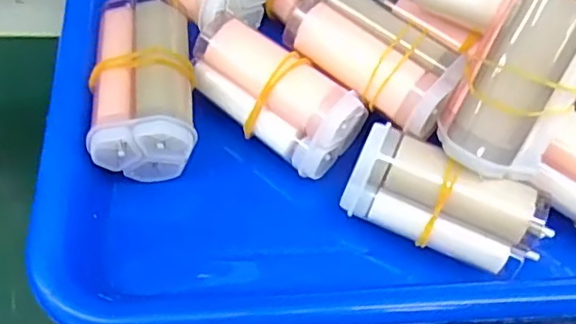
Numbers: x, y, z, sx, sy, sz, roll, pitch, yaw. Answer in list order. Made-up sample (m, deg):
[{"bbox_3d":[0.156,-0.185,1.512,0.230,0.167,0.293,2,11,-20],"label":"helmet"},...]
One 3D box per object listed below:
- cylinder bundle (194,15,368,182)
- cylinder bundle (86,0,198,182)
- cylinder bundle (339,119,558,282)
[{"bbox_3d":[-0.005,-0.025,0.228,0.064,0.033,0.017,34,27,15],"label":"cylinder bundle"},{"bbox_3d":[-0.052,-0.028,0.226,0.035,0.029,0.059,-1,60,-5],"label":"cylinder bundle"},{"bbox_3d":[0.054,0.014,0.214,0.065,0.018,0.033,23,103,6],"label":"cylinder bundle"}]

